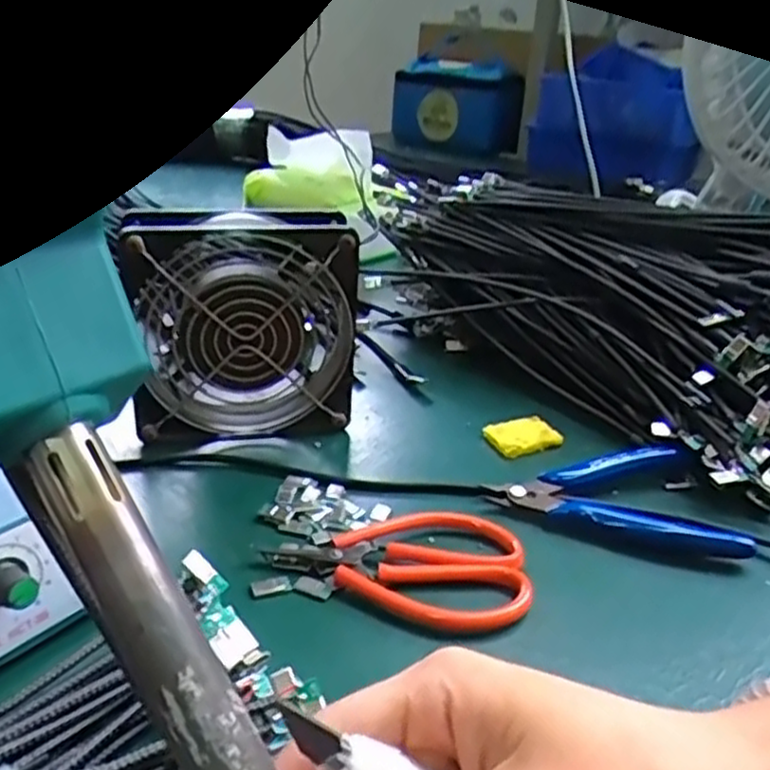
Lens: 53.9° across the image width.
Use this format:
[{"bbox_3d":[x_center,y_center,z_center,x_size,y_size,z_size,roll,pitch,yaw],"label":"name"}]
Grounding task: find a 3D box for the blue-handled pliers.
[{"bbox_3d":[0.118,0.051,0.386,0.120,0.017,0.073,12,27,14],"label":"blue-handled pliers"}]

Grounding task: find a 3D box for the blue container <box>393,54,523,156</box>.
[{"bbox_3d":[0.122,-0.487,1.315,0.072,0.151,0.228,-21,37,-40],"label":"blue container"}]

